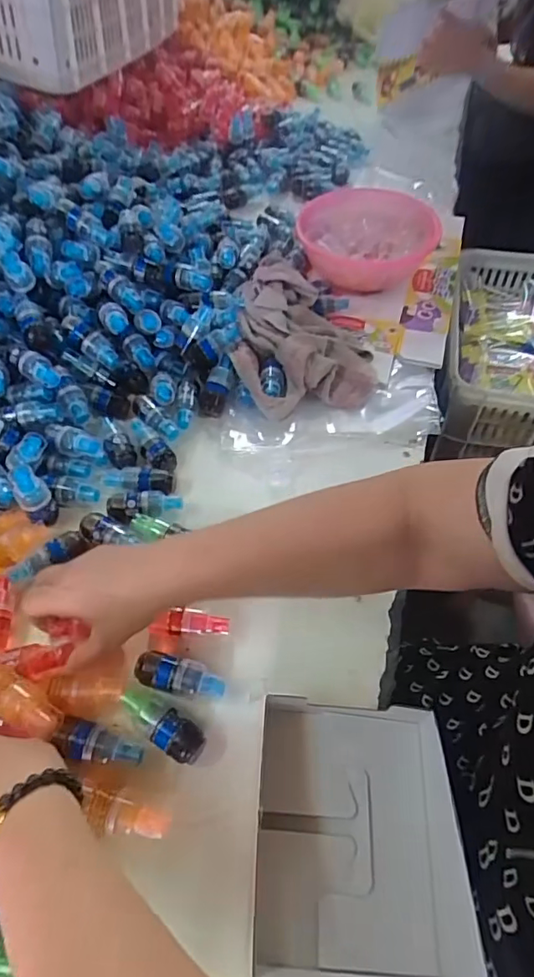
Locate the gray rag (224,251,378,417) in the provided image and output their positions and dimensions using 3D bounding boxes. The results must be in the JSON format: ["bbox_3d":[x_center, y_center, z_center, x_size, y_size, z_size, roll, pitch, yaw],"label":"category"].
[{"bbox_3d":[0.038,-0.215,0.698,0.167,0.072,0.250,-7,53,-4],"label":"gray rag"}]

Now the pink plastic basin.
[{"bbox_3d":[0.155,-0.388,0.825,0.204,0.079,0.223,0,53,1],"label":"pink plastic basin"}]

